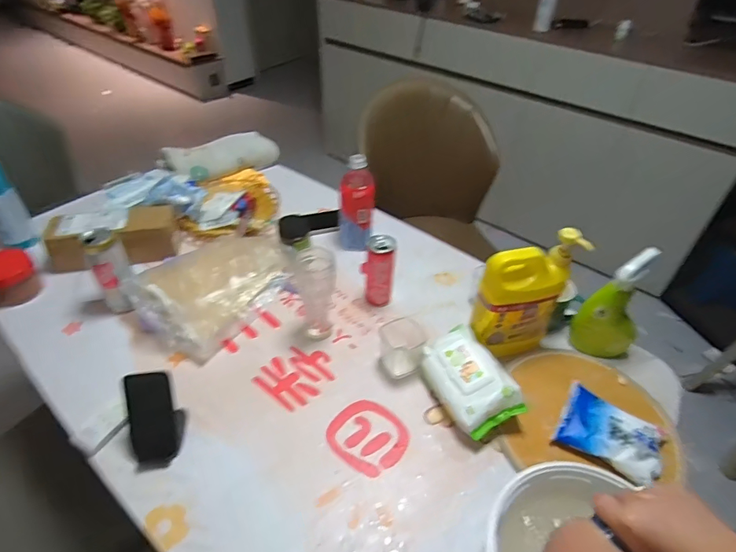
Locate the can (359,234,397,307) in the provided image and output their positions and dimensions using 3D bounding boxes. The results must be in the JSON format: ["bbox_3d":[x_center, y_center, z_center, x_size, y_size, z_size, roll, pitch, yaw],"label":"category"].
[{"bbox_3d":[0.022,-0.009,0.875,0.060,0.138,0.047,4,42,1],"label":"can"}]

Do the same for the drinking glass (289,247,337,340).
[{"bbox_3d":[-0.093,0.032,0.806,0.072,0.163,0.075,-7,43,-10],"label":"drinking glass"}]

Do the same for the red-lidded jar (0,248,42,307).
[{"bbox_3d":[-0.695,0.005,0.856,0.075,0.080,0.097,33,50,30],"label":"red-lidded jar"}]

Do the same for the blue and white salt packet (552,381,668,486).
[{"bbox_3d":[0.372,0.239,0.674,0.142,0.019,0.106,26,47,24],"label":"blue and white salt packet"}]

